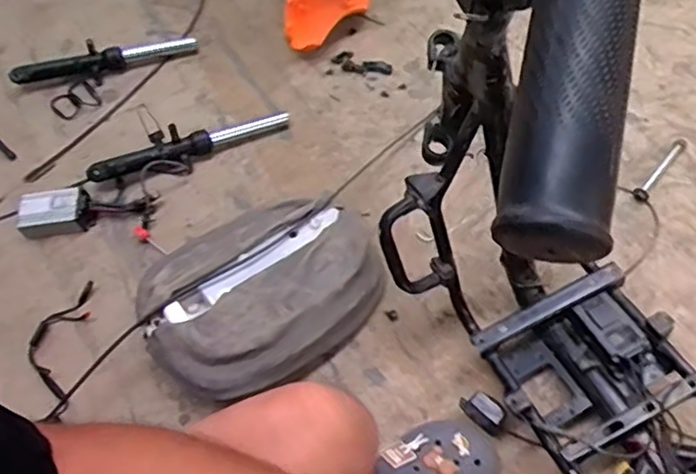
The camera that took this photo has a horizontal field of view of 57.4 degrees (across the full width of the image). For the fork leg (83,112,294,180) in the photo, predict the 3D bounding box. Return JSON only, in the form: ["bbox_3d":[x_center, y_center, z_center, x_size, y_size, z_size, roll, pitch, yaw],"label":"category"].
[{"bbox_3d":[-0.250,-0.140,1.038,0.329,0.067,0.059,-21,60,-9],"label":"fork leg"}]

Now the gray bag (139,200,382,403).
[{"bbox_3d":[-0.115,0.069,0.889,0.250,0.090,0.334,38,69,25],"label":"gray bag"}]

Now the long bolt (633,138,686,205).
[{"bbox_3d":[0.509,-0.110,1.036,0.023,0.016,0.145,37,67,22],"label":"long bolt"}]

